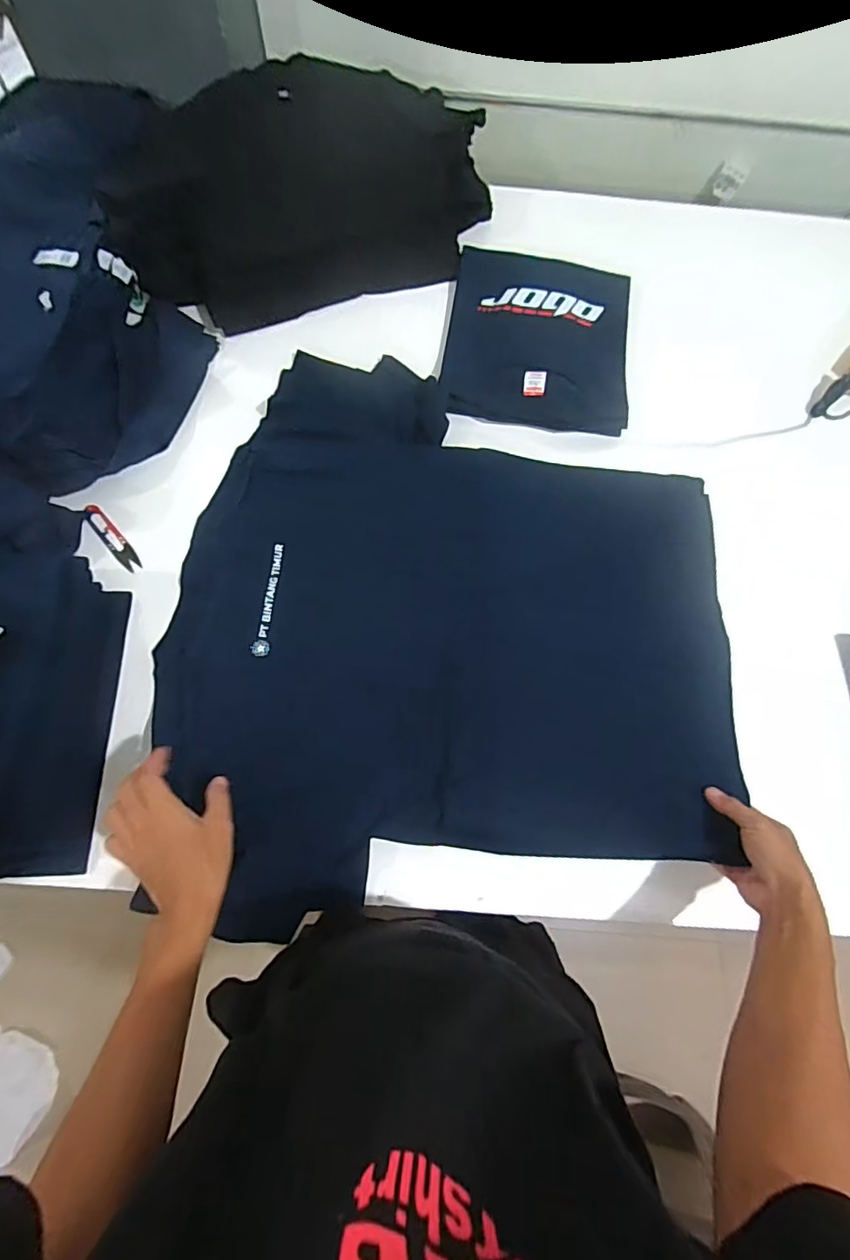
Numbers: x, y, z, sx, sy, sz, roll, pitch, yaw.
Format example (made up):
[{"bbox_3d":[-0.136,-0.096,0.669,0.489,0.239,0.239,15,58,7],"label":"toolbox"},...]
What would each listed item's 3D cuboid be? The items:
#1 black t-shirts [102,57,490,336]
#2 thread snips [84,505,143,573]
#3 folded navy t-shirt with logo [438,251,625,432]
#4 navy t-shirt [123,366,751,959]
[{"bbox_3d":[-0.188,-0.698,0.825,0.588,0.182,0.280,-21,73,-10],"label":"black t-shirts"},{"bbox_3d":[-0.425,-0.126,0.700,0.026,0.008,0.115,-41,78,-15],"label":"thread snips"},{"bbox_3d":[0.179,-0.460,0.812,0.279,0.029,0.321,9,71,0],"label":"folded navy t-shirt with logo"},{"bbox_3d":[0.055,-0.018,0.683,0.670,0.059,0.724,5,76,0],"label":"navy t-shirt"}]

